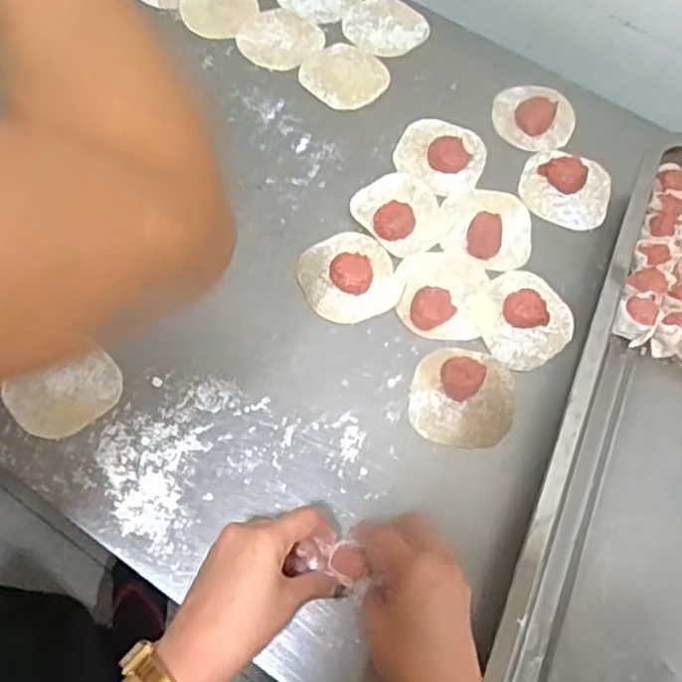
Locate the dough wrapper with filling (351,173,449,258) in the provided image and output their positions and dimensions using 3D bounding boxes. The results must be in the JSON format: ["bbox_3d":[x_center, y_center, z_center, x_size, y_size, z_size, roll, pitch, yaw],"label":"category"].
[{"bbox_3d":[0.056,-0.118,0.611,0.074,0.017,0.081,1,66,-2],"label":"dough wrapper with filling"}]

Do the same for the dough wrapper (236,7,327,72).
[{"bbox_3d":[-0.063,-0.308,0.701,0.079,0.004,0.076,1,66,-2],"label":"dough wrapper"}]

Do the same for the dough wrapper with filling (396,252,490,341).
[{"bbox_3d":[0.086,-0.044,0.578,0.075,0.020,0.082,1,66,-2],"label":"dough wrapper with filling"}]

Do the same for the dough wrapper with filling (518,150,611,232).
[{"bbox_3d":[0.209,-0.145,0.632,0.081,0.017,0.076,19,67,6],"label":"dough wrapper with filling"}]

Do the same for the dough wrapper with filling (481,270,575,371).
[{"bbox_3d":[0.157,-0.019,0.575,0.075,0.017,0.086,21,67,6],"label":"dough wrapper with filling"}]

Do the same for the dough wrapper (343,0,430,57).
[{"bbox_3d":[0.046,-0.327,0.716,0.078,0.005,0.080,1,66,-2],"label":"dough wrapper"}]

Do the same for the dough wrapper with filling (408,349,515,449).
[{"bbox_3d":[0.098,0.041,0.540,0.080,0.019,0.080,8,66,1],"label":"dough wrapper with filling"}]

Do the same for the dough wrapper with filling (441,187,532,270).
[{"bbox_3d":[0.131,-0.105,0.608,0.076,0.021,0.083,7,66,0],"label":"dough wrapper with filling"}]

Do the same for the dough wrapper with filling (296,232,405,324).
[{"bbox_3d":[0.007,-0.058,0.579,0.079,0.019,0.081,1,66,-2],"label":"dough wrapper with filling"}]

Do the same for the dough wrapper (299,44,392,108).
[{"bbox_3d":[0.005,-0.264,0.684,0.078,0.004,0.078,1,66,-2],"label":"dough wrapper"}]

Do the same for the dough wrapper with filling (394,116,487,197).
[{"bbox_3d":[0.094,-0.177,0.641,0.080,0.016,0.083,1,66,-2],"label":"dough wrapper with filling"}]

